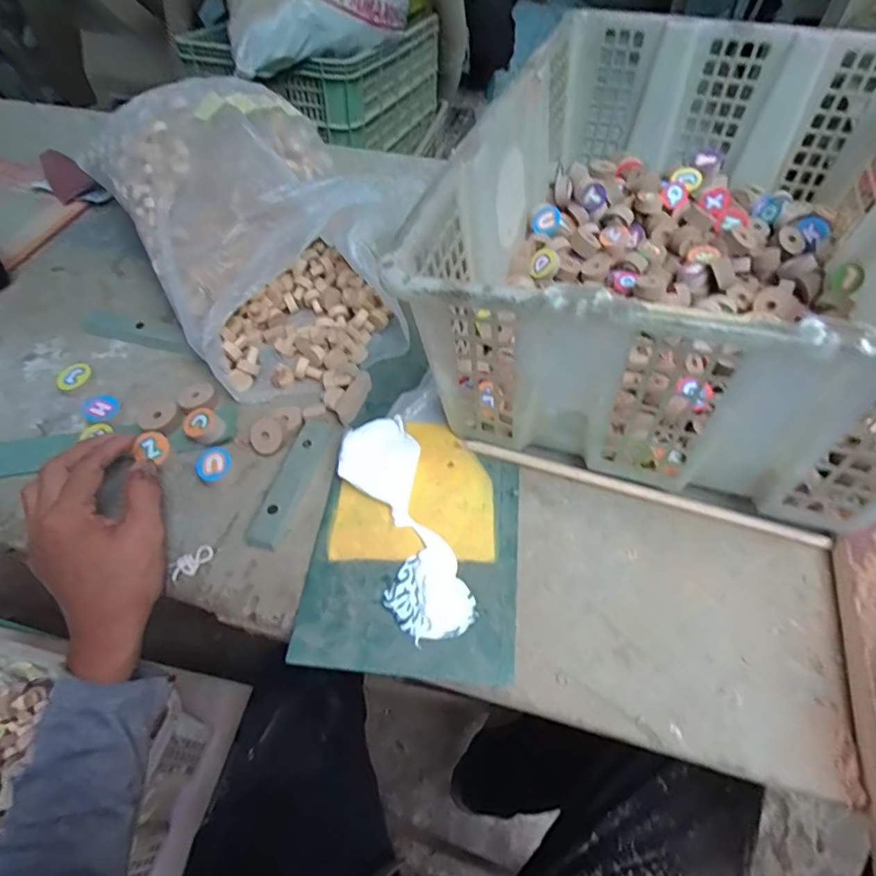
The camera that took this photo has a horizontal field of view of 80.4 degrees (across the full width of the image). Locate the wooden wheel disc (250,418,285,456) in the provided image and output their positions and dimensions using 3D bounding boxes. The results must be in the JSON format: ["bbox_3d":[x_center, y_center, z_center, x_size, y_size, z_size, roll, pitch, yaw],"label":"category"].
[{"bbox_3d":[-0.139,-0.001,0.421,0.027,0.031,0.005,26,21,4],"label":"wooden wheel disc"}]

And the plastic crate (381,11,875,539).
[{"bbox_3d":[0.211,-0.181,0.438,0.349,0.176,0.471,16,57,13],"label":"plastic crate"}]

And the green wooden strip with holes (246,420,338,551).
[{"bbox_3d":[-0.112,0.032,0.397,0.027,0.012,0.105,16,57,13],"label":"green wooden strip with holes"}]

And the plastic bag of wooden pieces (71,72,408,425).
[{"bbox_3d":[-0.175,-0.200,0.486,0.191,0.138,0.364,-27,58,-16],"label":"plastic bag of wooden pieces"}]

